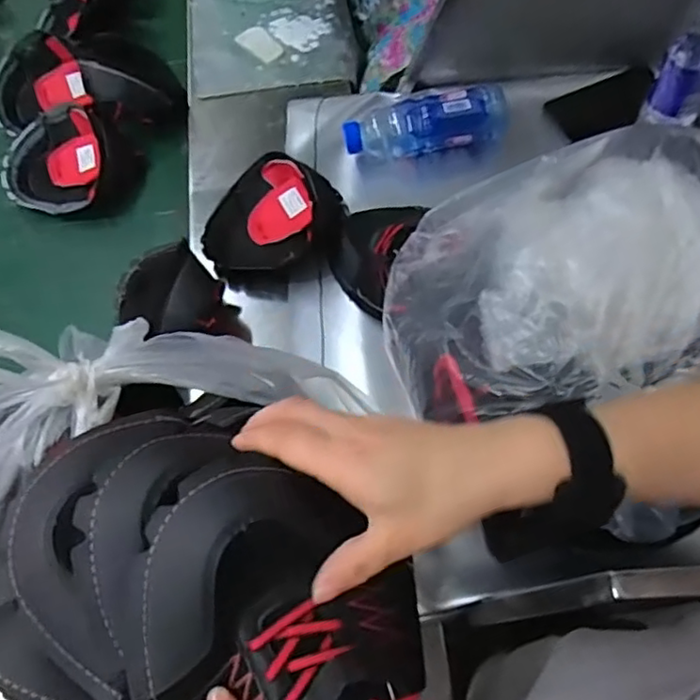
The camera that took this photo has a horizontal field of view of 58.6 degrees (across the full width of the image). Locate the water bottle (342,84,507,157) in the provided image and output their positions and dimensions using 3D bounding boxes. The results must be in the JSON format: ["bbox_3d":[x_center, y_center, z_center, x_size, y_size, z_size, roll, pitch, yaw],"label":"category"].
[{"bbox_3d":[0.097,-0.299,0.823,0.203,0.064,0.055,-4,64,0],"label":"water bottle"}]

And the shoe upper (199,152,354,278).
[{"bbox_3d":[-0.096,-0.169,0.793,0.169,0.080,0.156,-1,64,2],"label":"shoe upper"}]

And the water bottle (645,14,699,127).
[{"bbox_3d":[0.412,-0.353,0.734,0.065,0.190,0.071,27,68,15],"label":"water bottle"}]

